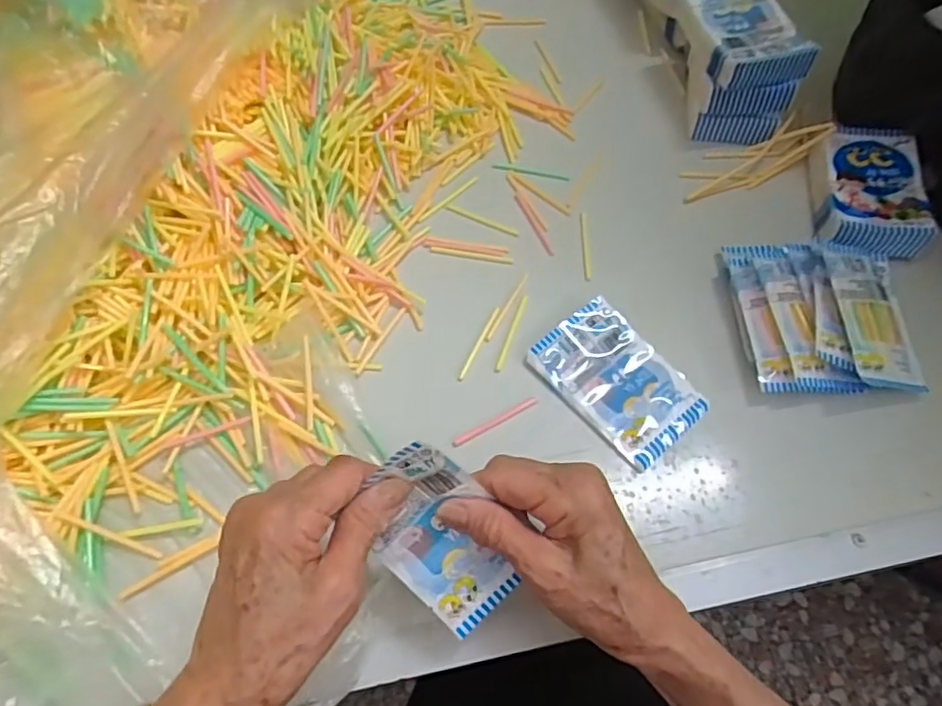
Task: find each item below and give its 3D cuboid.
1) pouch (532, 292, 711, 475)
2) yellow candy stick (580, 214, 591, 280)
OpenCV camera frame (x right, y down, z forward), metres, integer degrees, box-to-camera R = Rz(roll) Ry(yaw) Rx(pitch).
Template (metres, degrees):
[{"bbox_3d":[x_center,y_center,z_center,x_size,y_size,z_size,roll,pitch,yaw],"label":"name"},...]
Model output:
[{"bbox_3d":[0.099,0.018,0.412,0.069,0.009,0.107,-37,69,-17],"label":"pouch"},{"bbox_3d":[0.087,-0.081,0.465,0.005,0.004,0.062,2,63,0],"label":"yellow candy stick"}]

